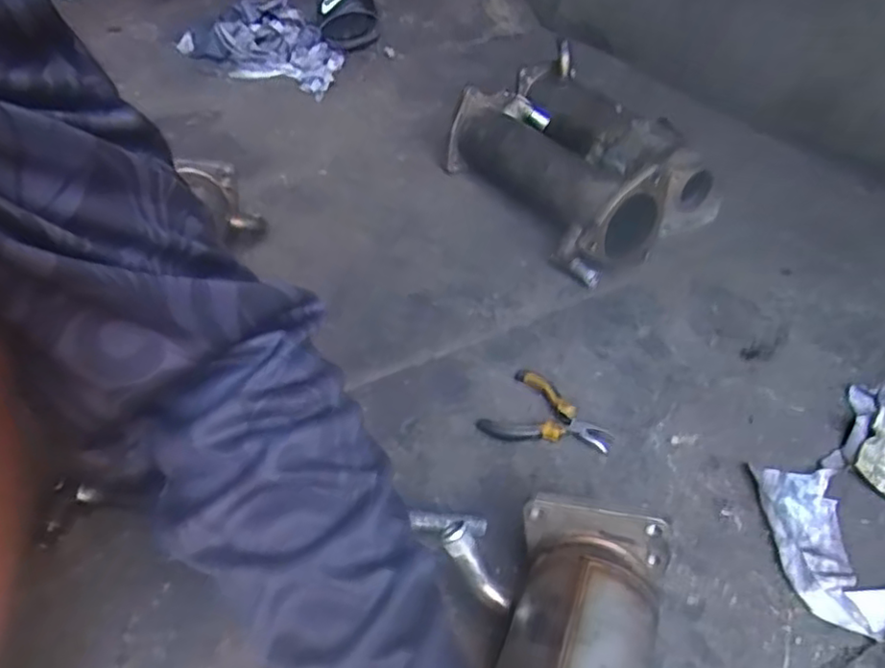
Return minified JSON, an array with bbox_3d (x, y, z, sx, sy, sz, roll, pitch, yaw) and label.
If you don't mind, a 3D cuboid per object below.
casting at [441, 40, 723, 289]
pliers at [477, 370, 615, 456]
[{"bbox_3d":[0.169,-0.228,0.897,0.216,0.129,0.347,-21,44,-20],"label":"casting"},{"bbox_3d":[0.099,0.079,0.617,0.115,0.016,0.083,25,48,29],"label":"pliers"}]

